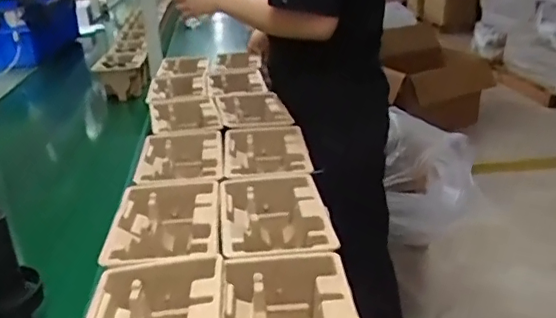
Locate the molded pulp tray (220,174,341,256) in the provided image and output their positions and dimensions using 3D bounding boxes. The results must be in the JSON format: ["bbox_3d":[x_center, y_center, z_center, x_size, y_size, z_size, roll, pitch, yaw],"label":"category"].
[{"bbox_3d":[-0.006,0.106,0.805,0.144,0.100,0.233,-4,22,-5],"label":"molded pulp tray"}]

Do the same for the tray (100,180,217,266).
[{"bbox_3d":[-0.157,0.114,0.790,0.144,0.081,0.226,-3,22,-3],"label":"tray"}]

